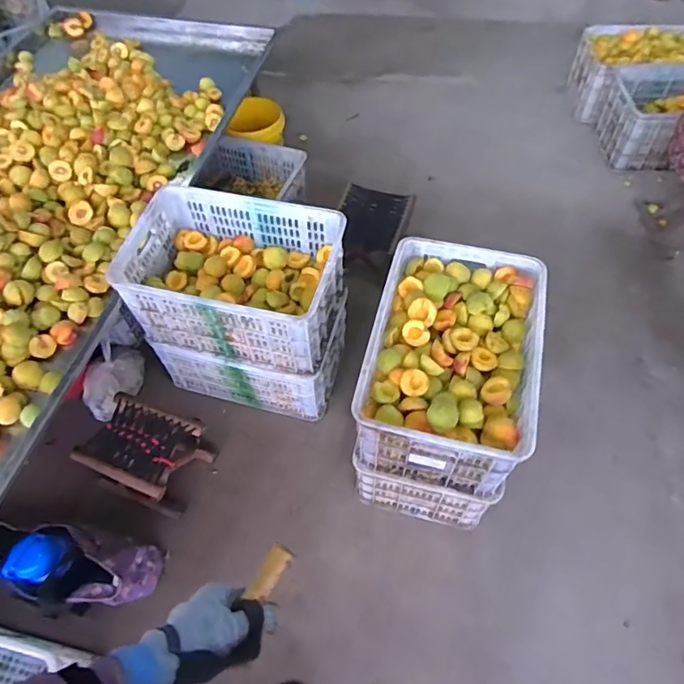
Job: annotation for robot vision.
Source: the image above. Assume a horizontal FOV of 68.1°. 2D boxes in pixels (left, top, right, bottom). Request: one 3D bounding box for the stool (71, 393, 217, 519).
[{"bbox_3d":[-0.535,0.312,1.421,0.253,0.236,0.232,14,57,10],"label":"stool"}]

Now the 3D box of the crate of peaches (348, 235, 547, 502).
[{"bbox_3d":[0.256,0.054,1.235,0.361,0.268,0.562,13,57,9],"label":"crate of peaches"}]

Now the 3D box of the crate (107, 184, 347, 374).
[{"bbox_3d":[-0.284,-0.180,1.408,0.535,0.259,0.373,12,57,8],"label":"crate"}]

